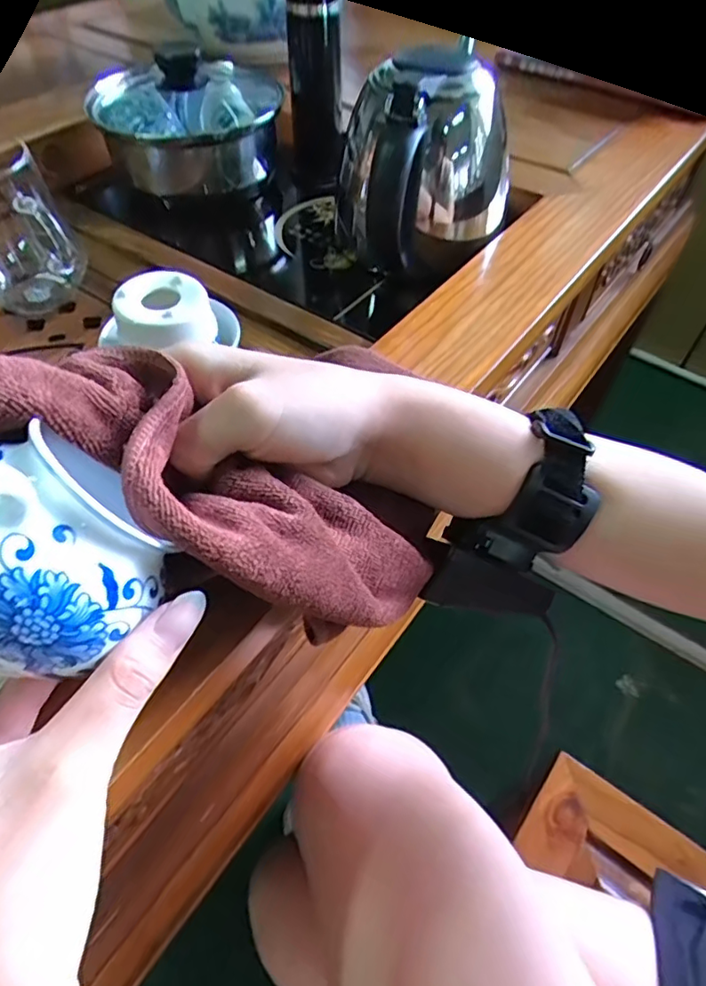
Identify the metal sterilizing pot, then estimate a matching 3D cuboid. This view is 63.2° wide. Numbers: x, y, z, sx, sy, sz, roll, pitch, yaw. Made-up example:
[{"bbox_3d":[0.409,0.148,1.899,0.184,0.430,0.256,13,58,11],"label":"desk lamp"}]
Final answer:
[{"bbox_3d":[-0.144,-0.337,0.511,0.150,0.097,0.124,-7,53,-7],"label":"metal sterilizing pot"}]

